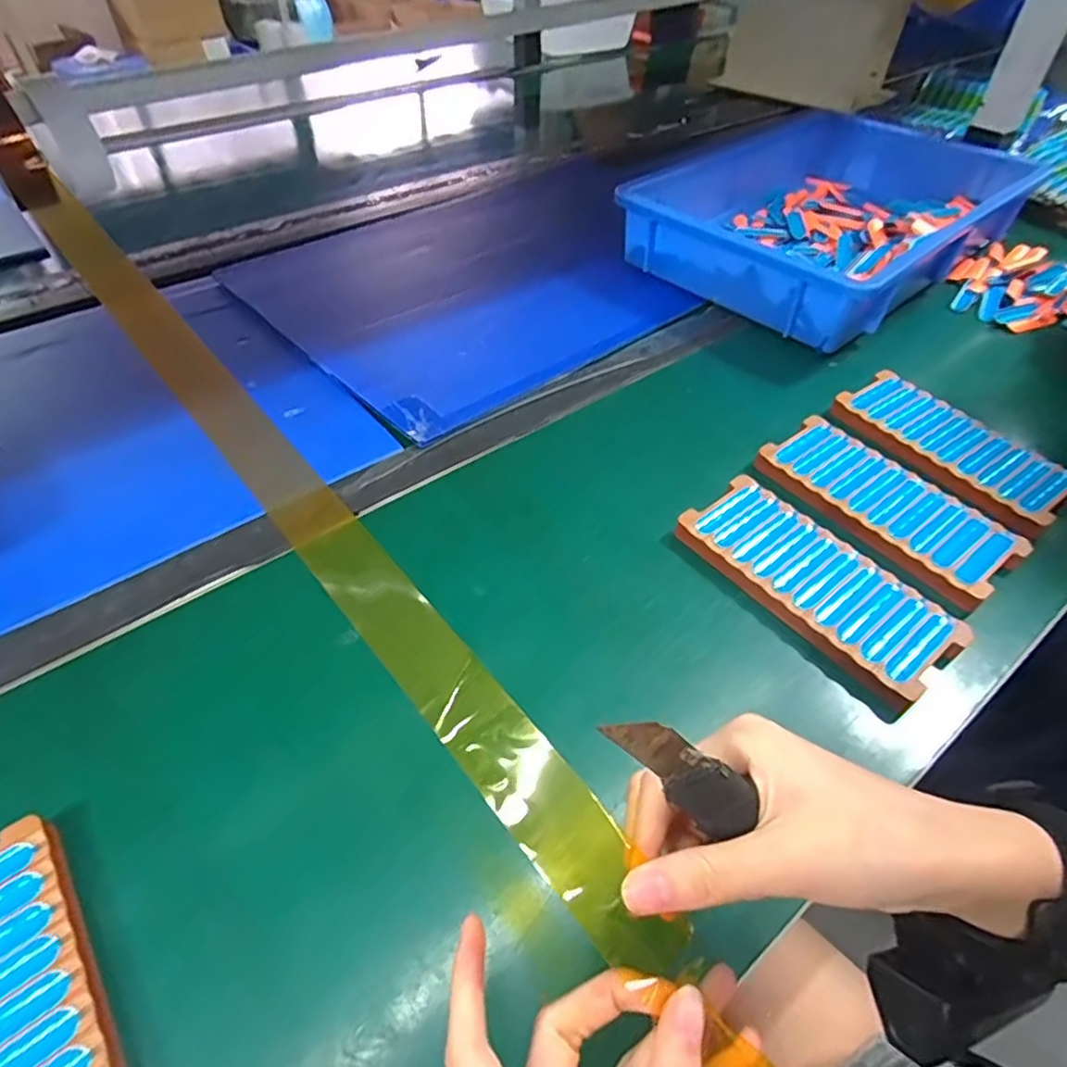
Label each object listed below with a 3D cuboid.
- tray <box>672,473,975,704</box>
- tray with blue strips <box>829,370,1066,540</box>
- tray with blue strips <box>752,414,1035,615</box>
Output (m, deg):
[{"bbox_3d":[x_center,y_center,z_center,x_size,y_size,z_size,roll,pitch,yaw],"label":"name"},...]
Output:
[{"bbox_3d":[0.183,0.029,0.415,0.078,0.023,0.171,-32,56,-26],"label":"tray"},{"bbox_3d":[0.331,-0.069,0.503,0.082,0.022,0.171,-25,53,-22],"label":"tray with blue strips"},{"bbox_3d":[0.256,-0.023,0.462,0.081,0.020,0.171,-29,55,-25],"label":"tray with blue strips"}]

